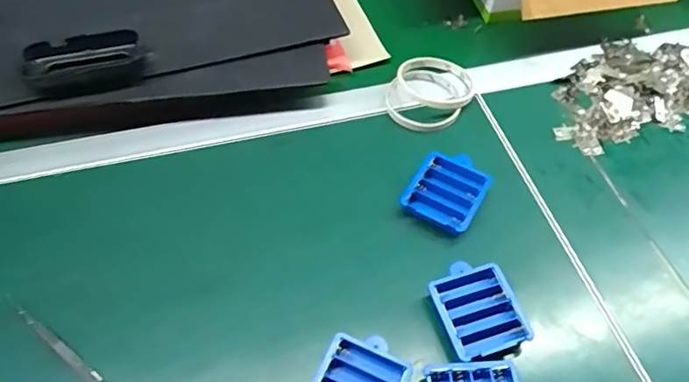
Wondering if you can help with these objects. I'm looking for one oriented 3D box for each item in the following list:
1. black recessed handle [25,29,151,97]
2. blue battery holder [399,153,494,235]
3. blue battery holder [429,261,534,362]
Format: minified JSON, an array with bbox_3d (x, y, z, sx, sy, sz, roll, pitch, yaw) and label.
[{"bbox_3d":[-0.255,-0.129,0.548,0.113,0.033,0.051,-18,56,-15],"label":"black recessed handle"},{"bbox_3d":[0.097,-0.002,0.519,0.066,0.018,0.074,27,57,17],"label":"blue battery holder"},{"bbox_3d":[0.113,0.099,0.452,0.065,0.017,0.079,-16,56,-13],"label":"blue battery holder"}]

